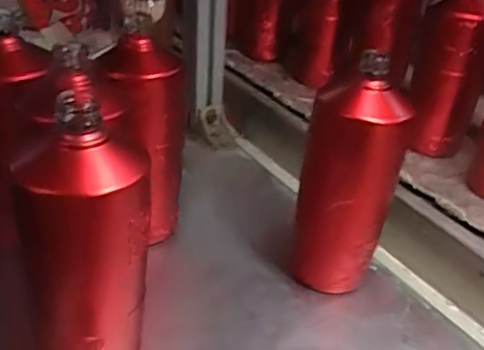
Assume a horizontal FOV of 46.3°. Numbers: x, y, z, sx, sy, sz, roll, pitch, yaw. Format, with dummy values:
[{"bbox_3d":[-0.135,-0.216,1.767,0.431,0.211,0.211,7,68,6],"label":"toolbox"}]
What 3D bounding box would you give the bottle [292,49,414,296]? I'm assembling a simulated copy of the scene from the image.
[{"bbox_3d":[0.095,0.011,0.501,0.081,0.202,0.066,12,33,14],"label":"bottle"}]

